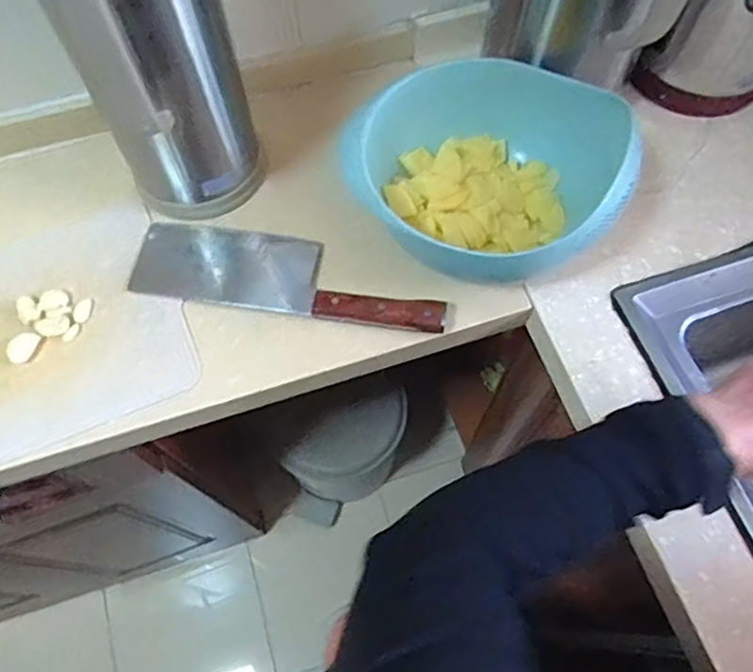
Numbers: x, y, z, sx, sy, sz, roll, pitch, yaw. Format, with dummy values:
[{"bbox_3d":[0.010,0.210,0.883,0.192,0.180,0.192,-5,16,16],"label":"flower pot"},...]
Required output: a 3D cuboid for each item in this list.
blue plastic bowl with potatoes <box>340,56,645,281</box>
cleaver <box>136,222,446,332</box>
[{"bbox_3d":[0.099,-0.136,0.549,0.216,0.131,0.198,0,65,0],"label":"blue plastic bowl with potatoes"},{"bbox_3d":[-0.082,-0.060,0.582,0.299,0.031,0.082,10,66,5],"label":"cleaver"}]

